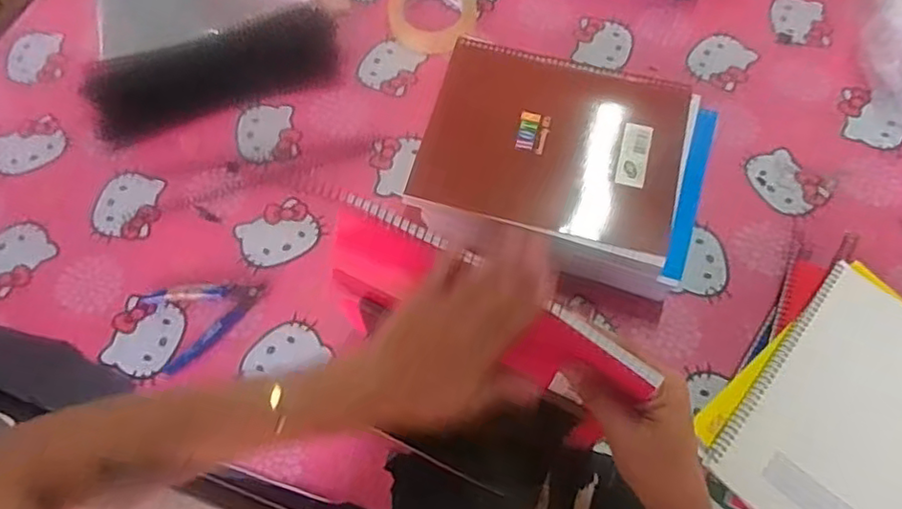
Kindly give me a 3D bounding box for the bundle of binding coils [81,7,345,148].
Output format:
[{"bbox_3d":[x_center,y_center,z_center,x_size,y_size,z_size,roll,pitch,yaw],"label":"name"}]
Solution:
[{"bbox_3d":[-0.271,-0.213,0.725,0.284,0.048,0.082,-21,67,-9],"label":"bundle of binding coils"}]

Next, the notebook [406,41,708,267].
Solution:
[{"bbox_3d":[0.103,-0.111,0.616,0.249,0.016,0.192,16,76,4],"label":"notebook"}]

